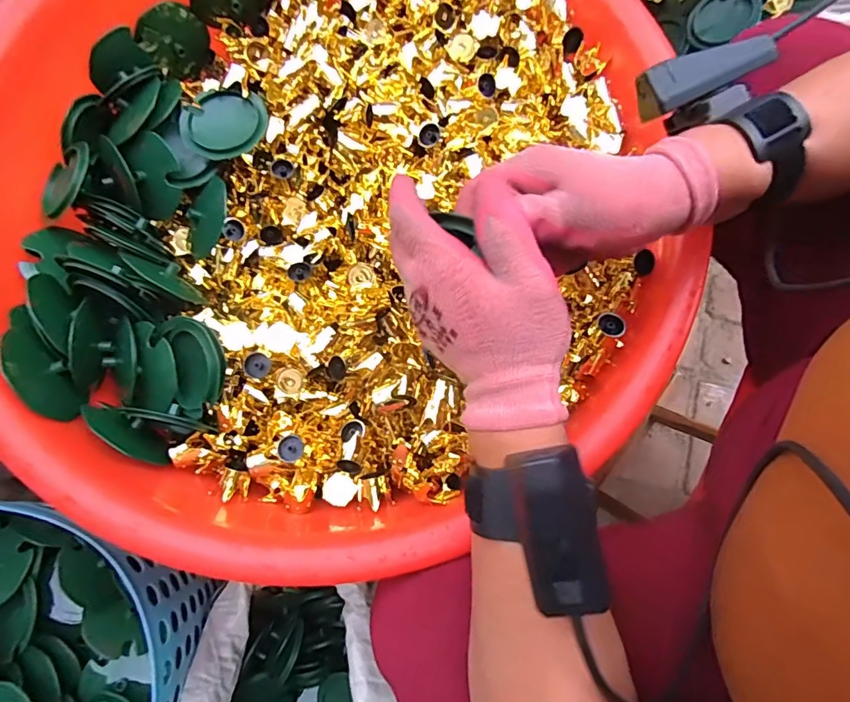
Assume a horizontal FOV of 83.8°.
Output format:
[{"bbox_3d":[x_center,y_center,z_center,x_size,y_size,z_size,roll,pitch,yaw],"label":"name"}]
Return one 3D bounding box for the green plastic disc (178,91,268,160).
[{"bbox_3d":[-0.184,-0.212,0.429,0.074,0.015,0.066,-29,82,-5],"label":"green plastic disc"}]

